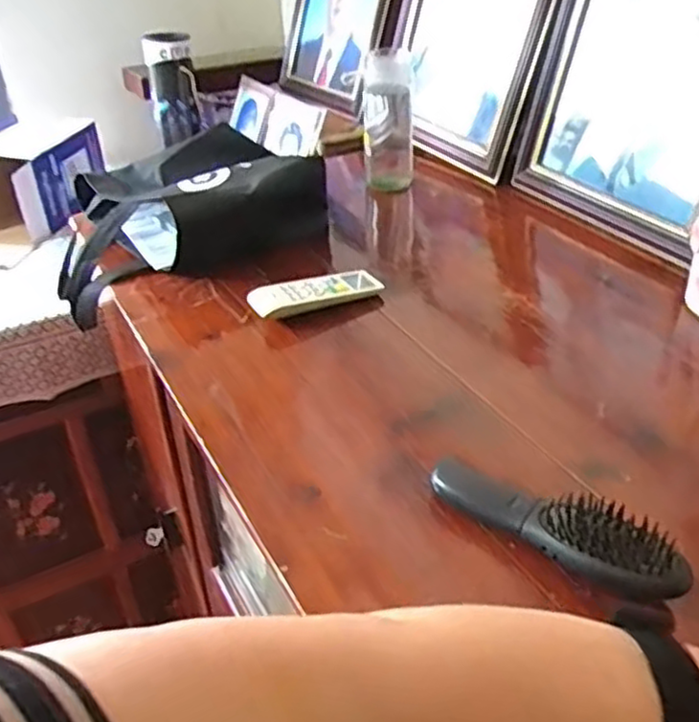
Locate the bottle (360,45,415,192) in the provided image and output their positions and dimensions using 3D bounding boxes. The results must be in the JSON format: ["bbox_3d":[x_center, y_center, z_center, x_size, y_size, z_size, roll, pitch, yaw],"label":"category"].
[{"bbox_3d":[0.050,-0.324,0.970,0.073,0.168,0.056,-1,34,2],"label":"bottle"}]

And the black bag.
[{"bbox_3d":[-0.192,-0.182,0.878,0.338,0.106,0.257,-18,37,-22],"label":"black bag"}]

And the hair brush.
[{"bbox_3d":[0.121,0.100,0.444,0.166,0.039,0.038,22,41,32],"label":"hair brush"}]

